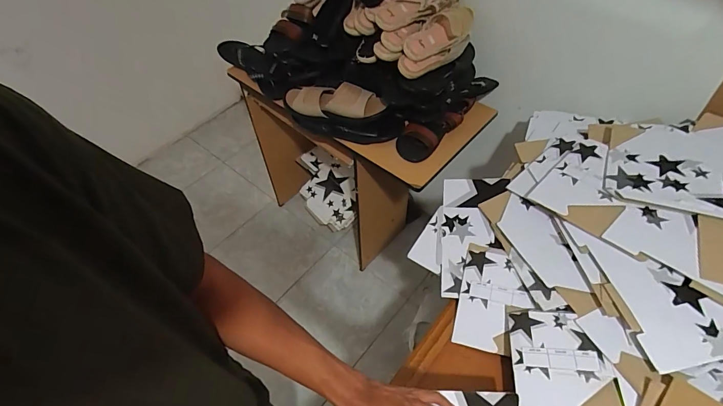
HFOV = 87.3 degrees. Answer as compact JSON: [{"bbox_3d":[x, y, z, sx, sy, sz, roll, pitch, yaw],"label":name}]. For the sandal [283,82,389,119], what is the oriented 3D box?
[{"bbox_3d":[-0.084,-0.283,1.047,0.296,0.055,0.103,17,55,16],"label":"sandal"}]

